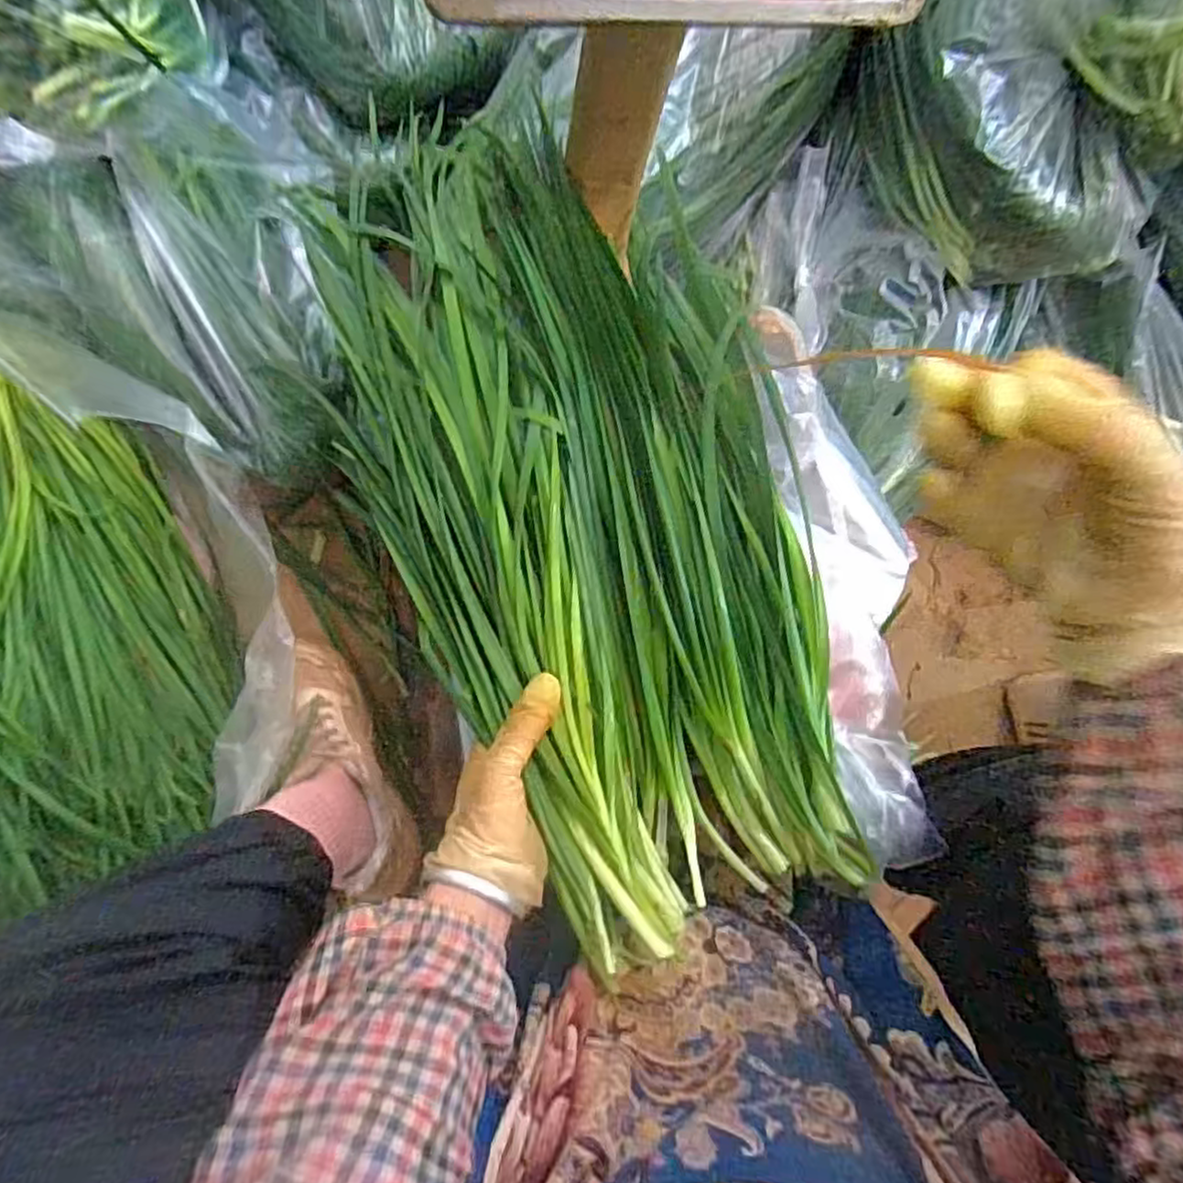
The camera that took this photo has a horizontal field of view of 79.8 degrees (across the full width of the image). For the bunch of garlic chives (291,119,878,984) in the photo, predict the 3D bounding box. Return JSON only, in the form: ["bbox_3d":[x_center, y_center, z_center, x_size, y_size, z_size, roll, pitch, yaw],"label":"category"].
[{"bbox_3d":[0.010,-0.069,0.471,0.280,0.075,0.555,-20,80,-9],"label":"bunch of garlic chives"}]

